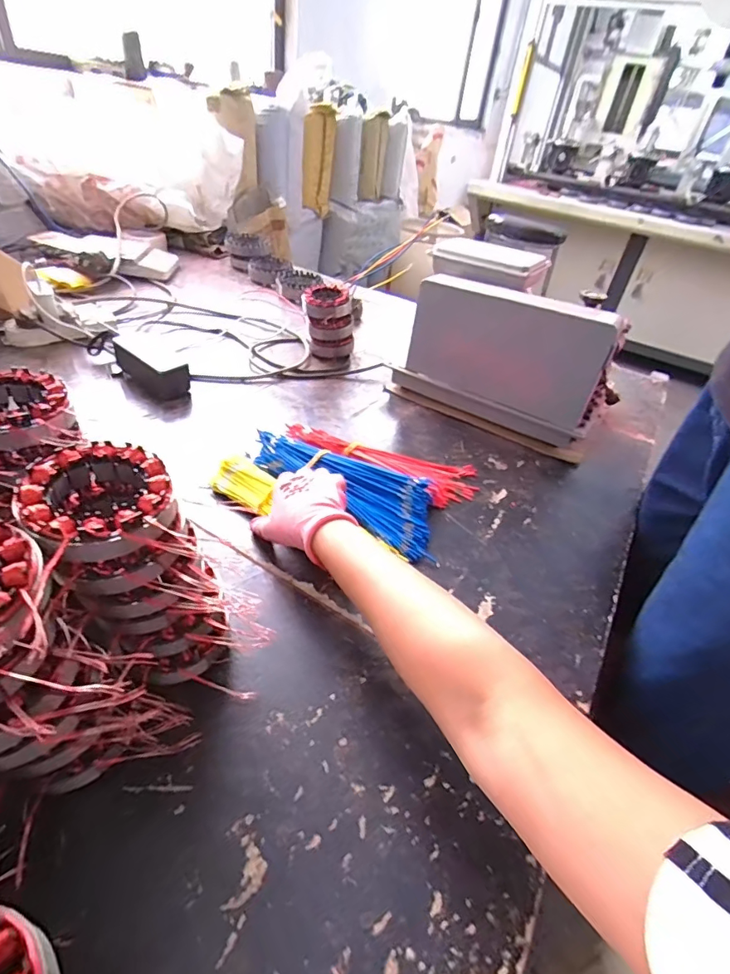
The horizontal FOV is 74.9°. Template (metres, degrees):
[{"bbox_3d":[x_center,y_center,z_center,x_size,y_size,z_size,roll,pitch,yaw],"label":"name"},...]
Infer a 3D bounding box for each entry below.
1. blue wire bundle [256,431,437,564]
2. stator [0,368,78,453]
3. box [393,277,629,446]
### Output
[{"bbox_3d":[-0.019,-0.010,0.588,0.255,0.027,0.093,30,46,18],"label":"blue wire bundle"},{"bbox_3d":[-0.272,-0.058,0.365,0.080,0.031,0.095,-23,48,-33],"label":"stator"},{"bbox_3d":[0.222,-0.210,0.759,0.311,0.202,0.086,27,42,22],"label":"box"}]

